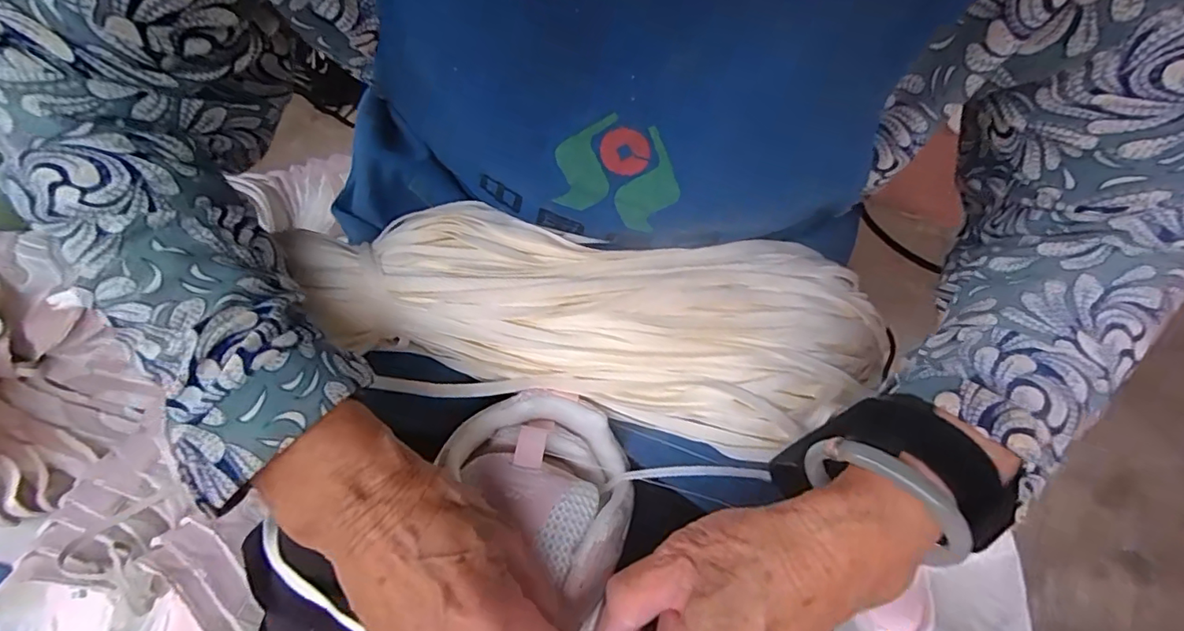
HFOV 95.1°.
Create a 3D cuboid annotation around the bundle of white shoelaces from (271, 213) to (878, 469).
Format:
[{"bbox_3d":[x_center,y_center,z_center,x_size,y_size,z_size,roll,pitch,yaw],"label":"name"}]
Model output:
[{"bbox_3d":[0.006,-0.004,0.322,0.348,0.051,0.131,10,70,0],"label":"bundle of white shoelaces"}]

